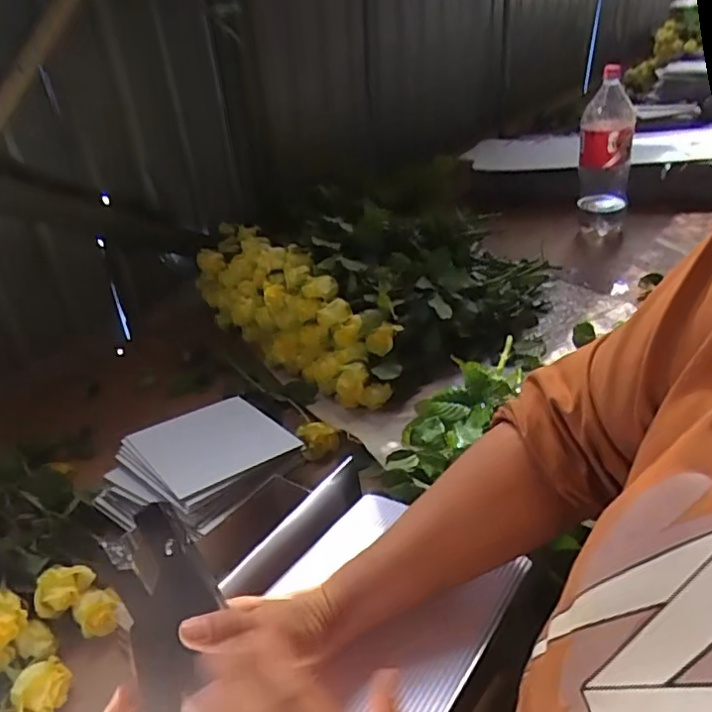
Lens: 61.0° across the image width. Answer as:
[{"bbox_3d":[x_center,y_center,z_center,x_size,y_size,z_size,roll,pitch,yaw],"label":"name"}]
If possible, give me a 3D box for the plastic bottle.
[{"bbox_3d":[0.513,-0.414,1.241,0.109,0.292,0.093,9,35,21],"label":"plastic bottle"}]

